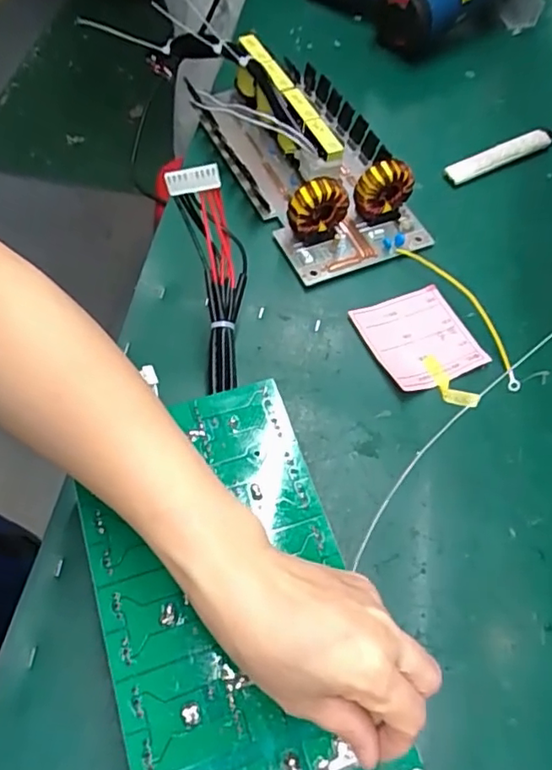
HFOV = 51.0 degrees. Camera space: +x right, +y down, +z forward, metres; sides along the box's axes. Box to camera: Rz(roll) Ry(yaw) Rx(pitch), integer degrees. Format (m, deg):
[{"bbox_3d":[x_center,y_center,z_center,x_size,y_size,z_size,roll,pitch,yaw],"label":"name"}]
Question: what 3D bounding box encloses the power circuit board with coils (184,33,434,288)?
[{"bbox_3d":[0.030,-0.218,0.533,0.139,0.070,0.252,-19,63,-14],"label":"power circuit board with coils"}]

